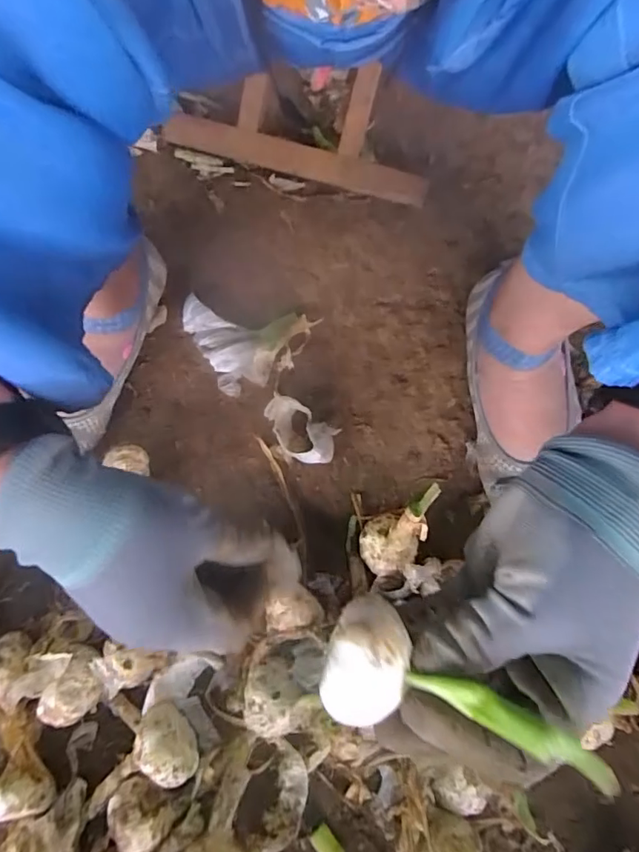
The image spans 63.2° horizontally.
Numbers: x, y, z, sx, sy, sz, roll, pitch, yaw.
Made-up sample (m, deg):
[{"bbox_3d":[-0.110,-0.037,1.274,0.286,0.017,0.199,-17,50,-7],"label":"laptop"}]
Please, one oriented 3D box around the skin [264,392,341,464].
[{"bbox_3d":[-0.016,0.004,0.459,0.067,0.034,0.045,33,75,7],"label":"skin"}]

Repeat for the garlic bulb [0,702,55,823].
[{"bbox_3d":[-0.221,0.240,0.376,0.038,0.031,0.078,-26,54,-8],"label":"garlic bulb"}]

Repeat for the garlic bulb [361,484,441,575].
[{"bbox_3d":[0.068,0.077,0.402,0.043,0.100,0.034,46,45,13],"label":"garlic bulb"}]

